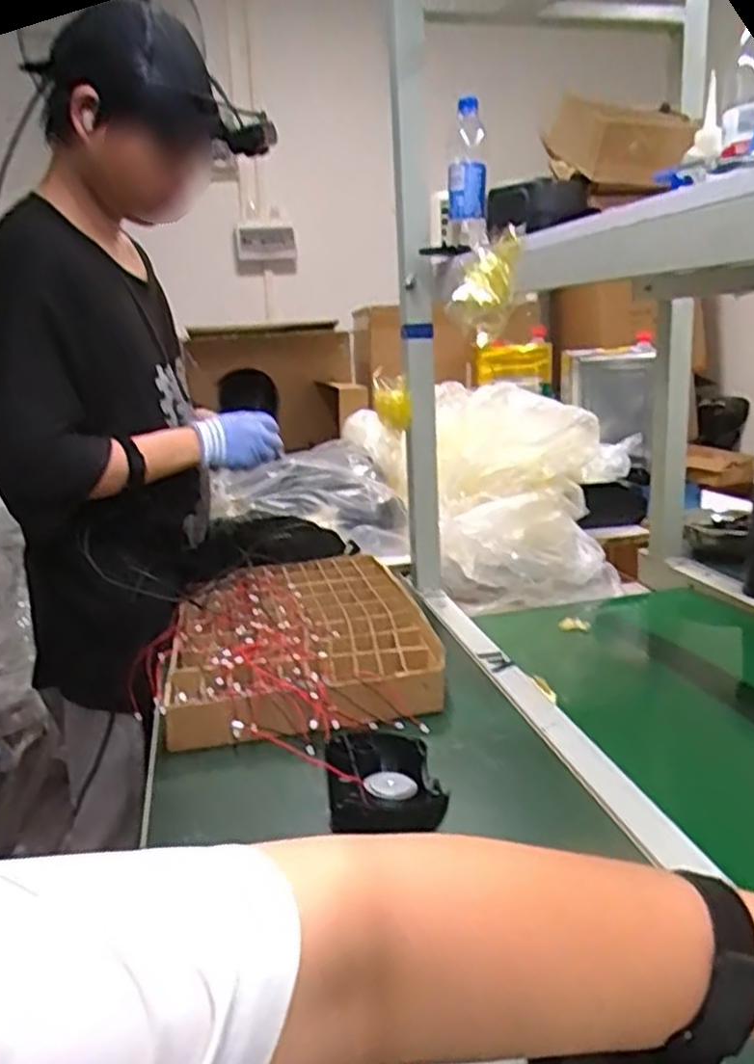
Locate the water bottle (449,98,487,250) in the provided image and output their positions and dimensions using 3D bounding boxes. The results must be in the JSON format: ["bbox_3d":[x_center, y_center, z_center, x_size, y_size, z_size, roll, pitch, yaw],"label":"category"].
[{"bbox_3d":[0.130,-0.512,1.061,0.052,0.191,0.054,0,15,10],"label":"water bottle"}]

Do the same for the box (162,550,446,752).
[{"bbox_3d":[-0.108,0.136,0.986,0.331,0.059,0.451,-5,15,-9],"label":"box"}]

